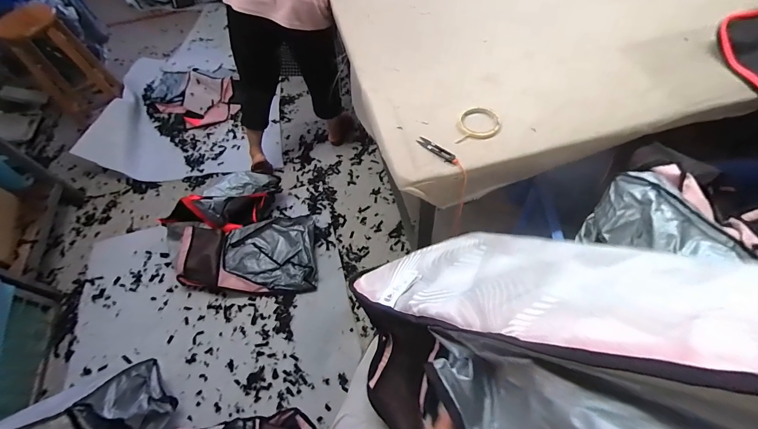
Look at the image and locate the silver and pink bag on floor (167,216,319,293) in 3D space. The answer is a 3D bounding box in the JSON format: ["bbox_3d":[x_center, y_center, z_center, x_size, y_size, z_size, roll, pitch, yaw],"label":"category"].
[{"bbox_3d":[-0.571,0.171,1.395,0.607,0.126,0.292,-5,58,2],"label":"silver and pink bag on floor"}]

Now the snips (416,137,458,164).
[{"bbox_3d":[0.126,-0.139,0.731,0.023,0.007,0.105,-40,63,-18],"label":"snips"}]

